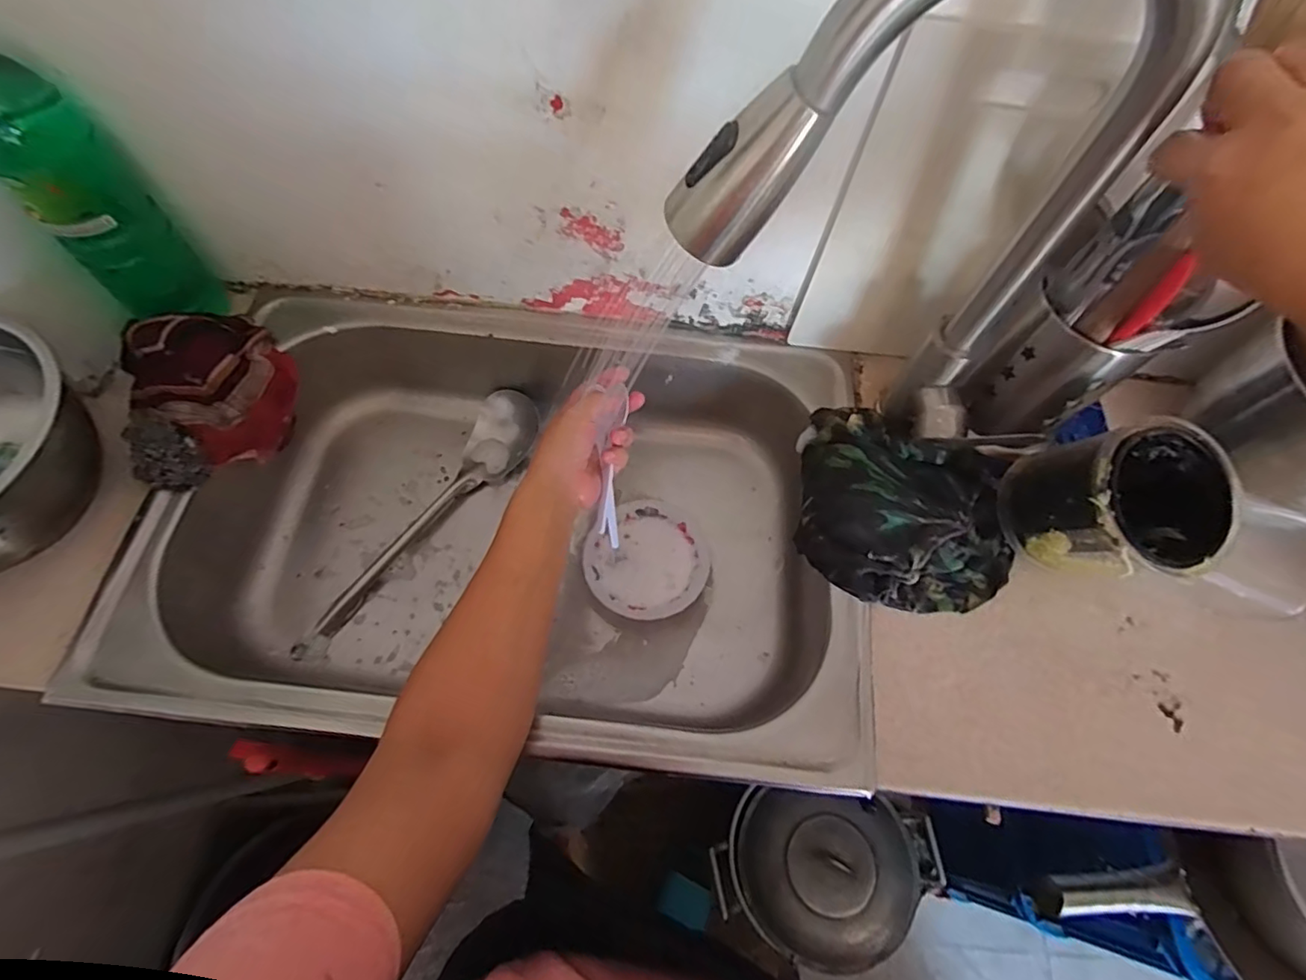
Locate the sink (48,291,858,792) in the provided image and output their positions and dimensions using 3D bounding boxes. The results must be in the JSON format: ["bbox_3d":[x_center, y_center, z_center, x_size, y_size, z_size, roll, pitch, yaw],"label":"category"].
[{"bbox_3d":[-0.122,0.033,0.568,0.593,0.134,0.400,6,63,1],"label":"sink"}]

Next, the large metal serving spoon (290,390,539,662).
[{"bbox_3d":[-0.235,0.031,0.606,0.063,0.045,0.331,29,66,12],"label":"large metal serving spoon"}]

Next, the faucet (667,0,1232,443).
[{"bbox_3d":[0.137,-0.134,0.340,0.238,0.325,0.064,-8,64,-6],"label":"faucet"}]

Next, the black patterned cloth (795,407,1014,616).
[{"bbox_3d":[0.219,0.014,0.506,0.166,0.039,0.171,10,63,3],"label":"black patterned cloth"}]

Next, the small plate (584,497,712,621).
[{"bbox_3d":[-0.005,0.074,0.602,0.116,0.030,0.122,1,63,-2],"label":"small plate"}]

